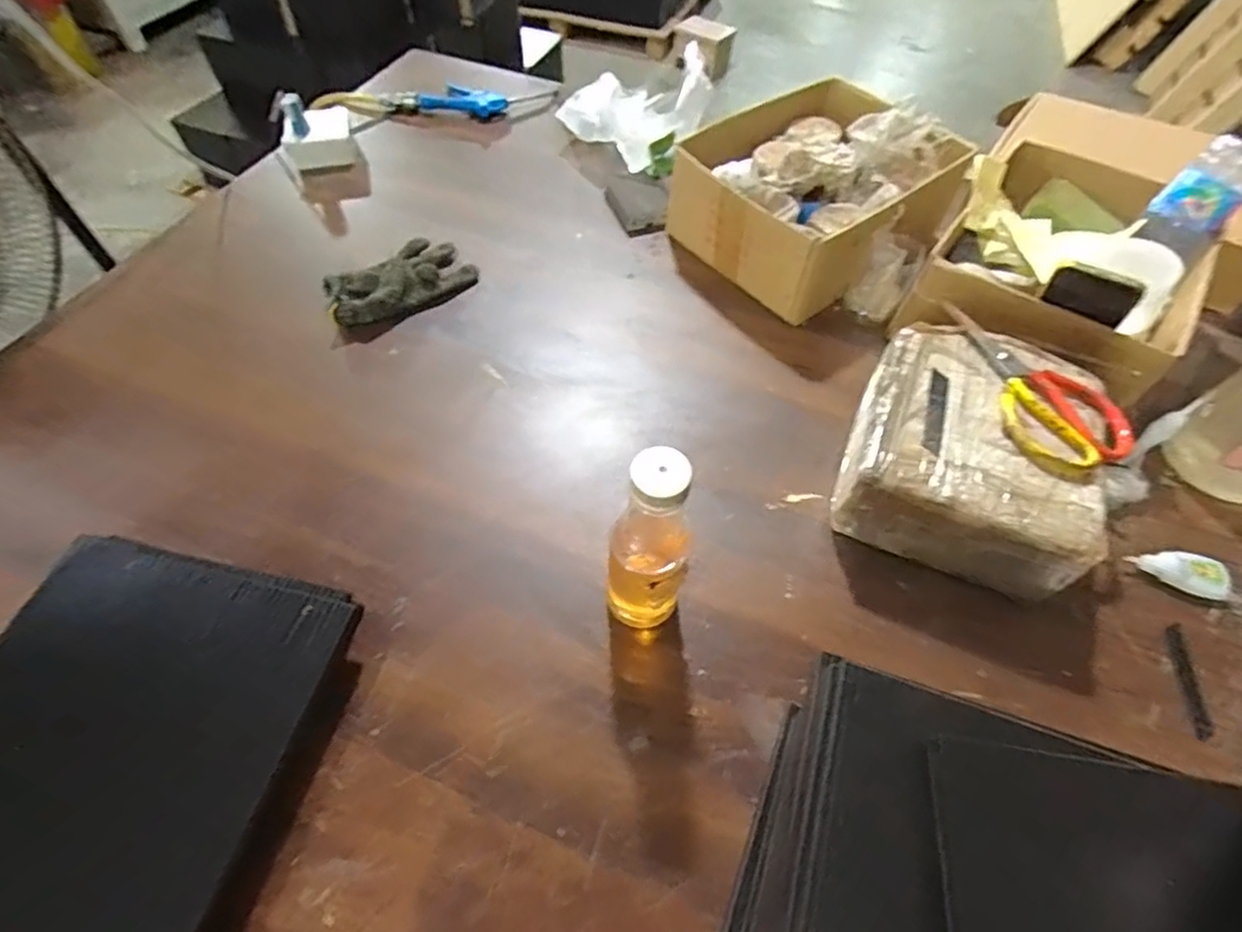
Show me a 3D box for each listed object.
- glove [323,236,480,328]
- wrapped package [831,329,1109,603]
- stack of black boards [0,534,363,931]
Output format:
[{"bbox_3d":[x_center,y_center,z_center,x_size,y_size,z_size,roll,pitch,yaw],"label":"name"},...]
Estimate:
[{"bbox_3d":[-0.278,-0.233,0.766,0.186,0.042,0.096,-32,63,-22],"label":"glove"},{"bbox_3d":[0.337,-0.010,0.593,0.210,0.113,0.230,22,58,13],"label":"wrapped package"},{"bbox_3d":[-0.380,0.211,0.458,0.264,0.049,0.287,12,57,7],"label":"stack of black boards"}]

